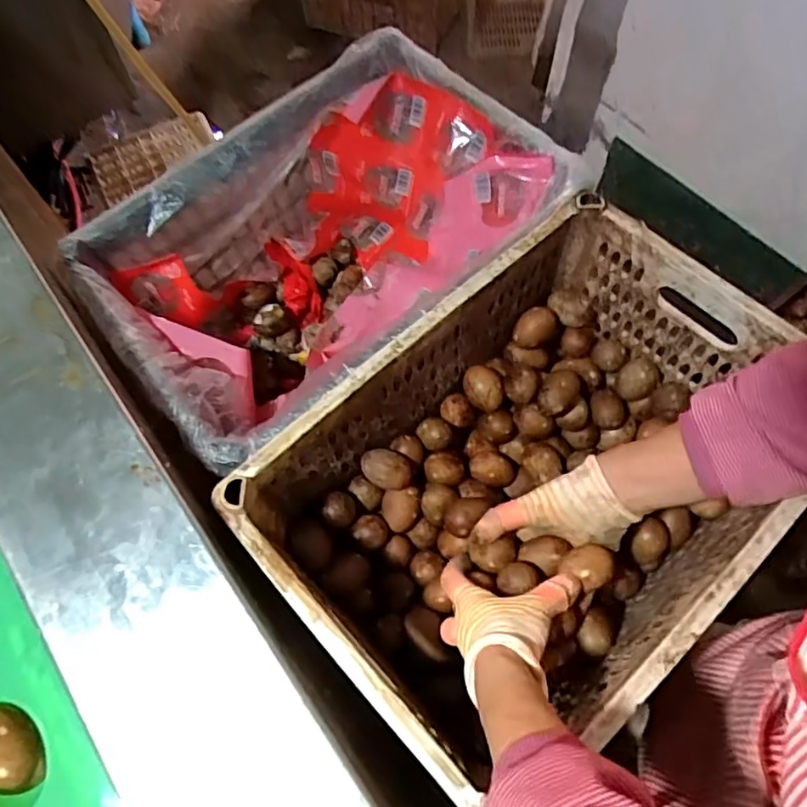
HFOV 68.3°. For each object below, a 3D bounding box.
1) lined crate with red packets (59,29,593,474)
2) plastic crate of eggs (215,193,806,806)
[{"bbox_3d":[-0.079,-0.144,0.662,0.438,0.229,0.305,-39,68,-15],"label":"lined crate with red packets"},{"bbox_3d":[0.110,0.066,0.533,0.429,0.185,0.310,-39,71,-17],"label":"plastic crate of eggs"}]

